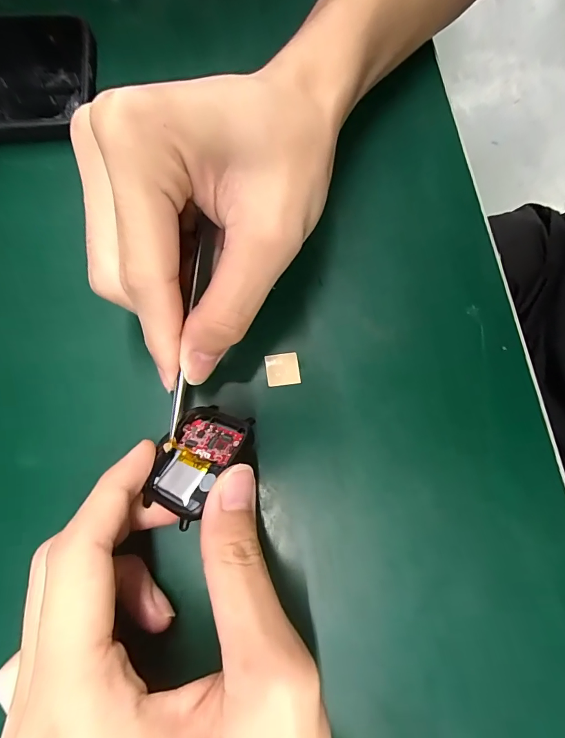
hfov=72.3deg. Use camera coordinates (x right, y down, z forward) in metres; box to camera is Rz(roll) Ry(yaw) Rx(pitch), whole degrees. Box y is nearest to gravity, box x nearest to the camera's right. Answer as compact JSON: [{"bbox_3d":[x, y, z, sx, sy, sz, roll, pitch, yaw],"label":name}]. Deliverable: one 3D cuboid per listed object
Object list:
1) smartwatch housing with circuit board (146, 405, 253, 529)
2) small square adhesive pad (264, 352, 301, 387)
[{"bbox_3d":[-0.034,0.038,0.161,0.036,0.012,0.046,17,57,34],"label":"smartwatch housing with circuit board"},{"bbox_3d":[0.000,0.000,0.183,0.015,0.004,0.015,-8,76,-4],"label":"small square adhesive pad"}]

